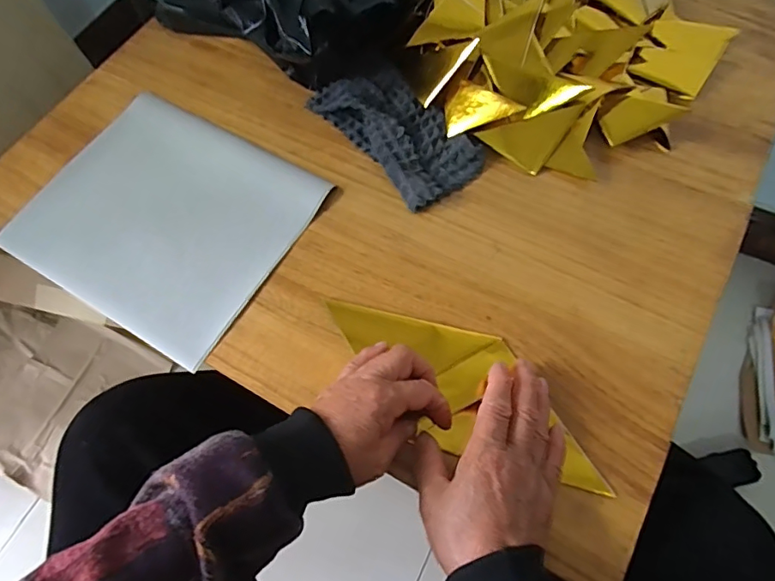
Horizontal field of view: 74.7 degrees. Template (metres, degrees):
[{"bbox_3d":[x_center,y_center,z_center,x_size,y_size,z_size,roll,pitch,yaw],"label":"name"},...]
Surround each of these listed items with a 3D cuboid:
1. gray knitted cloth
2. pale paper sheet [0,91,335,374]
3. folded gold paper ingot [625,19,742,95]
[{"bbox_3d":[0.008,-0.163,0.504,0.091,0.026,0.179,-39,70,-14],"label":"gray knitted cloth"},{"bbox_3d":[-0.209,-0.072,0.481,0.242,0.020,0.210,28,69,14],"label":"pale paper sheet"},{"bbox_3d":[0.309,-0.251,0.533,0.073,0.014,0.098,31,70,15],"label":"folded gold paper ingot"}]

